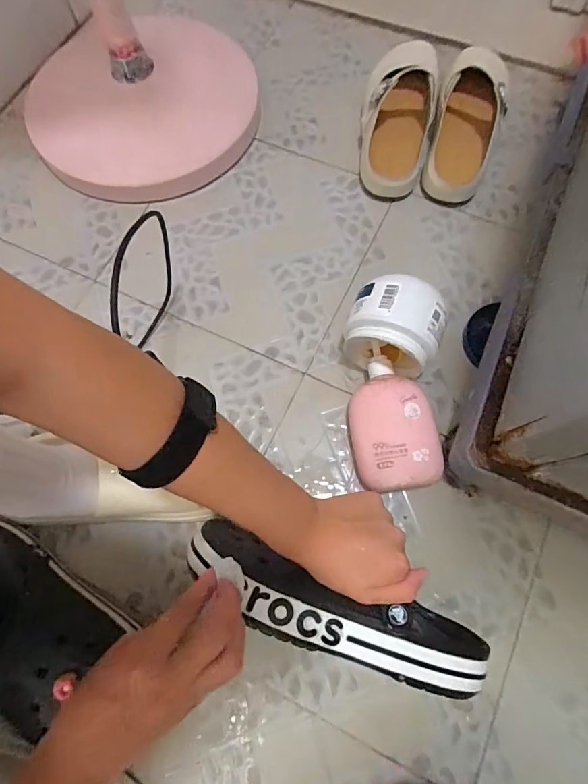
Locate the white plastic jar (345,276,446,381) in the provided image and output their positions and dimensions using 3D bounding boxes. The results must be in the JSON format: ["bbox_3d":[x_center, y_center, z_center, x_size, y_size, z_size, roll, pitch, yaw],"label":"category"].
[{"bbox_3d":[0.105,-0.066,0.451,0.097,0.099,0.077,18,73,7],"label":"white plastic jar"}]

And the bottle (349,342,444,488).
[{"bbox_3d":[0.098,0.026,0.449,0.084,0.046,0.156,-9,72,-1],"label":"bottle"}]

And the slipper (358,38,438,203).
[{"bbox_3d":[0.136,-0.372,0.559,0.091,0.067,0.231,10,72,5],"label":"slipper"}]

